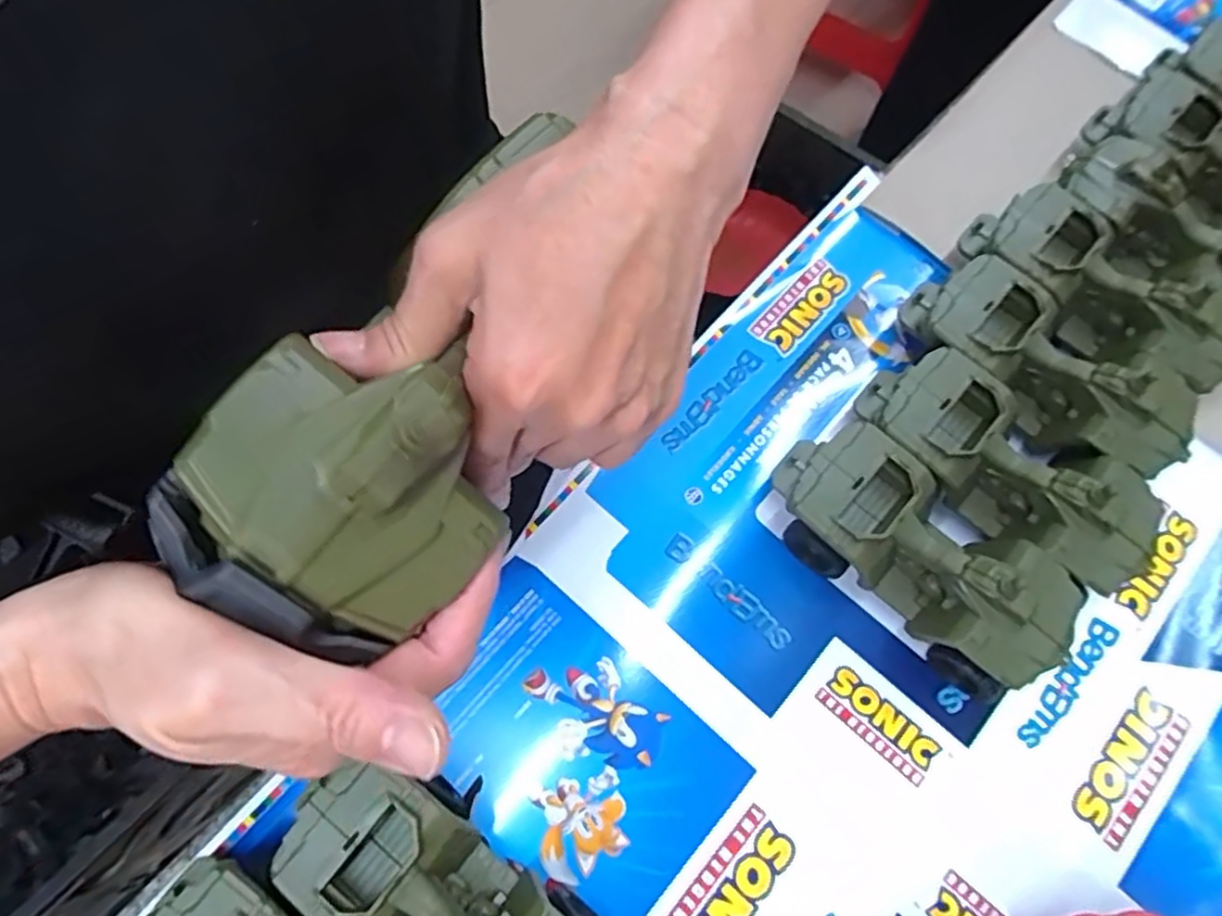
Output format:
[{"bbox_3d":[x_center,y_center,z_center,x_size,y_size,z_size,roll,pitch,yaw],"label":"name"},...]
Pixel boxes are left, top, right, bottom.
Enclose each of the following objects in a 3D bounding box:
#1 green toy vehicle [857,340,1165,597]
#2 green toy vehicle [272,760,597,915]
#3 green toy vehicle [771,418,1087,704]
[{"bbox_3d":[0.249,0.007,0.475,0.188,0.079,0.080,41,75,13],"label":"green toy vehicle"},{"bbox_3d":[-0.081,0.238,0.387,0.179,0.079,0.086,37,74,12],"label":"green toy vehicle"},{"bbox_3d":[0.187,0.058,0.455,0.187,0.078,0.082,41,75,13],"label":"green toy vehicle"}]

